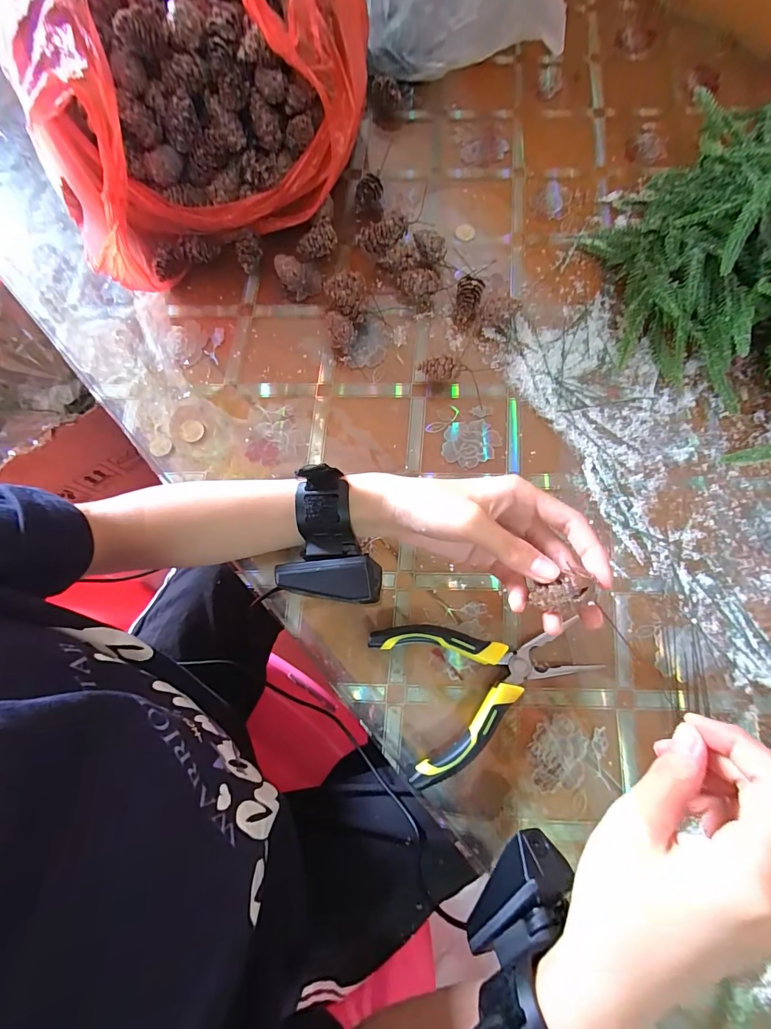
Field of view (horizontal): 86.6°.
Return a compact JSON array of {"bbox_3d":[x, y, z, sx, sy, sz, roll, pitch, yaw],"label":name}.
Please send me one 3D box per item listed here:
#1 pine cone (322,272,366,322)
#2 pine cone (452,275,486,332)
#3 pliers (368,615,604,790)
[{"bbox_3d":[-0.036,-0.190,0.362,0.035,0.029,0.040,0,75,1],"label":"pine cone"},{"bbox_3d":[0.073,-0.188,0.363,0.022,0.021,0.037,13,76,5],"label":"pine cone"},{"bbox_3d":[0.072,0.112,0.291,0.142,0.024,0.099,-19,76,-3],"label":"pliers"}]

